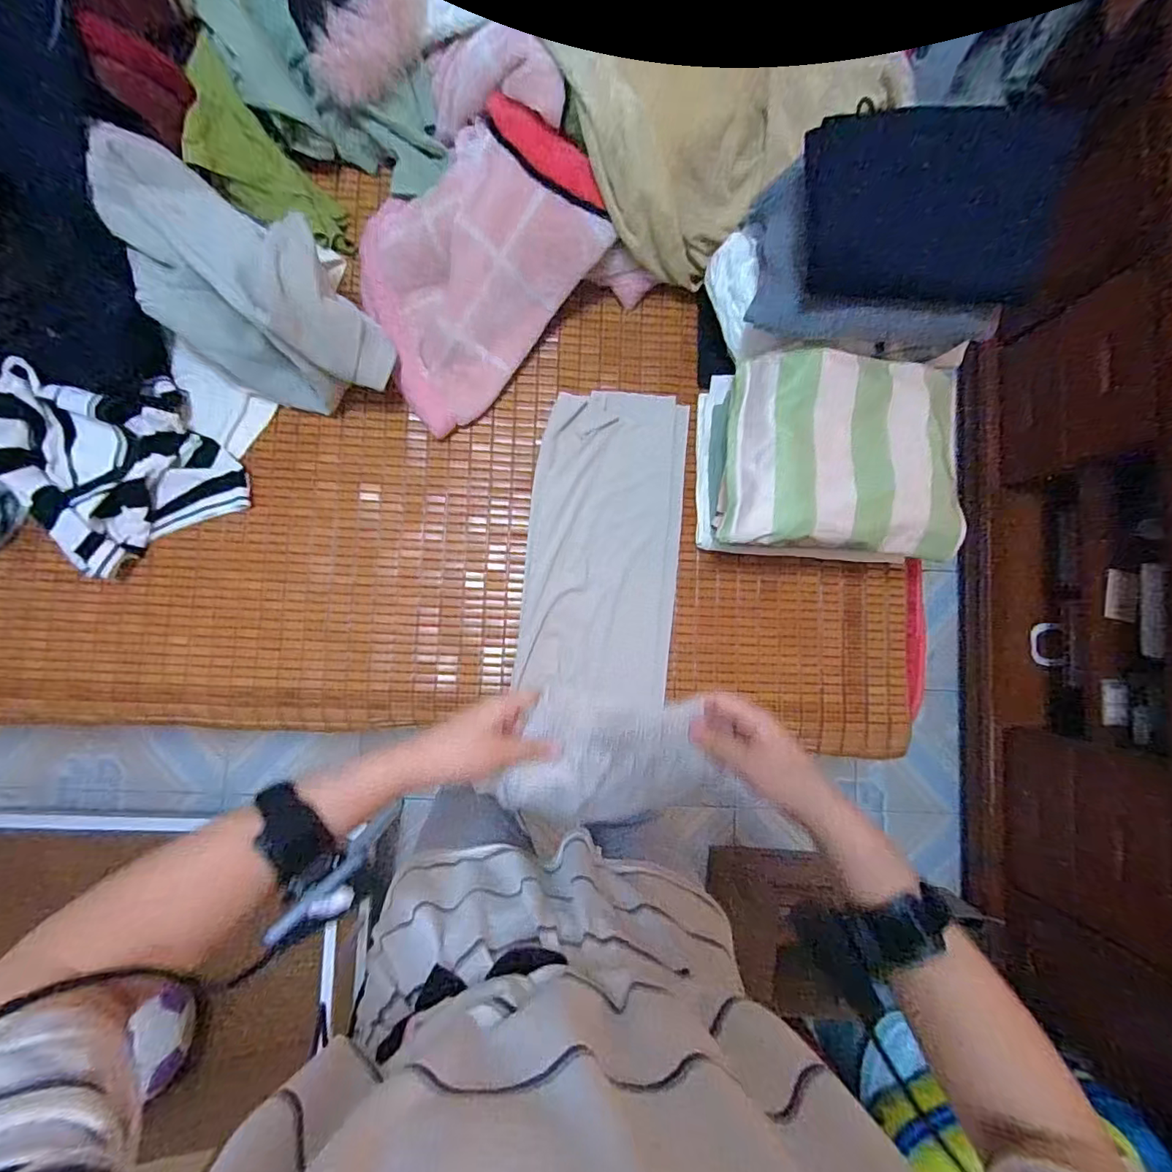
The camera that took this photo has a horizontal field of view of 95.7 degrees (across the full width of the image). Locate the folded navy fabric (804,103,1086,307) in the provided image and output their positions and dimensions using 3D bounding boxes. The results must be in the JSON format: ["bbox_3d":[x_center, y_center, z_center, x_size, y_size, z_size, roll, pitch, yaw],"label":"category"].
[{"bbox_3d":[0.379,-0.408,0.581,0.269,0.030,0.169,3,130,6],"label":"folded navy fabric"}]

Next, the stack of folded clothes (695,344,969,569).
[{"bbox_3d":[0.332,-0.171,0.753,0.317,0.178,0.259,5,87,-3],"label":"stack of folded clothes"}]

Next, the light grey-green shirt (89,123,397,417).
[{"bbox_3d":[-0.469,-0.403,0.707,0.435,0.171,0.202,36,86,-1],"label":"light grey-green shirt"}]

